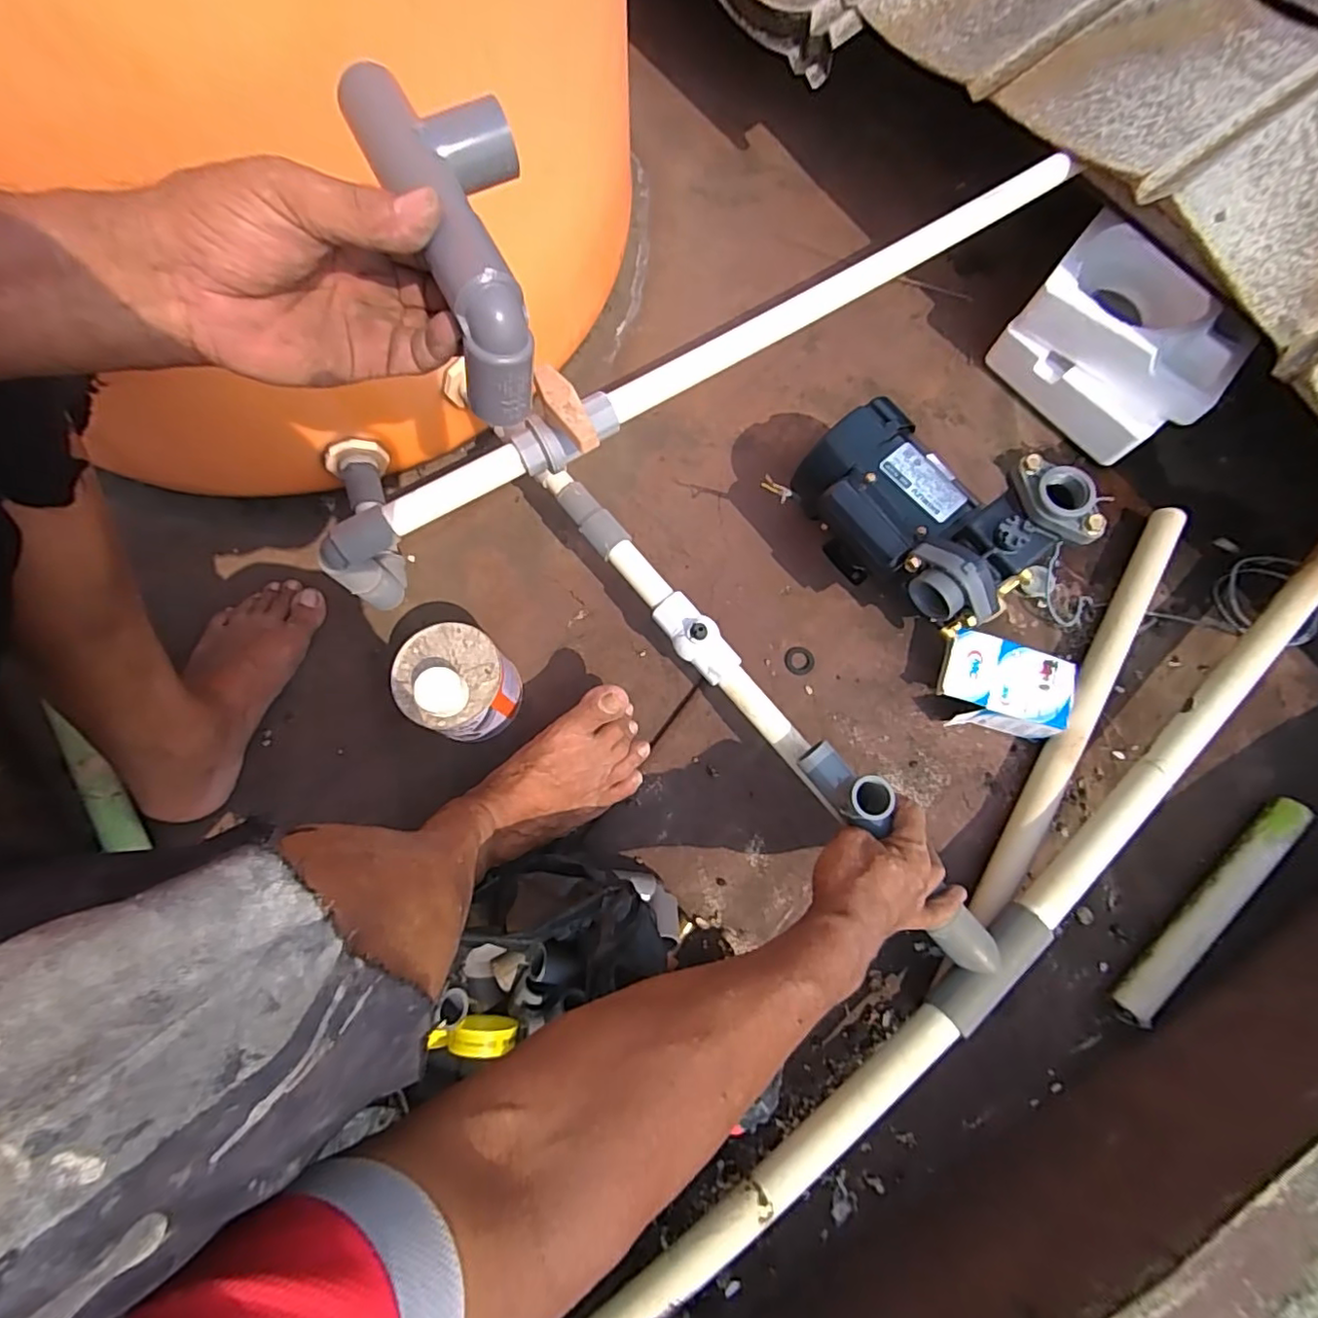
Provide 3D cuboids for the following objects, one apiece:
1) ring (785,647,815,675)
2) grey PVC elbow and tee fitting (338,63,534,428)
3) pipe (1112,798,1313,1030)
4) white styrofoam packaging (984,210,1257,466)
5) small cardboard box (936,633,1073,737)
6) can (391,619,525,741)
[{"bbox_3d":[0.152,0.001,0.641,0.032,0.004,0.030,0,75,-1],"label":"ring"},{"bbox_3d":[-0.094,-0.205,0.285,0.068,0.056,0.165,-18,88,-5],"label":"grey PVC elbow and tee fitting"},{"bbox_3d":[0.529,0.235,0.569,0.272,0.035,0.034,-39,79,-10],"label":"pipe"},{"bbox_3d":[0.519,-0.352,0.676,0.140,0.129,0.211,-39,79,-10],"label":"white styrofoam packaging"},{"bbox_3d":[0.346,0.030,0.615,0.121,0.052,0.082,15,76,3],"label":"small cardboard box"},{"bbox_3d":[-0.194,0.024,0.578,0.098,0.114,0.097,0,75,-1],"label":"can"}]

